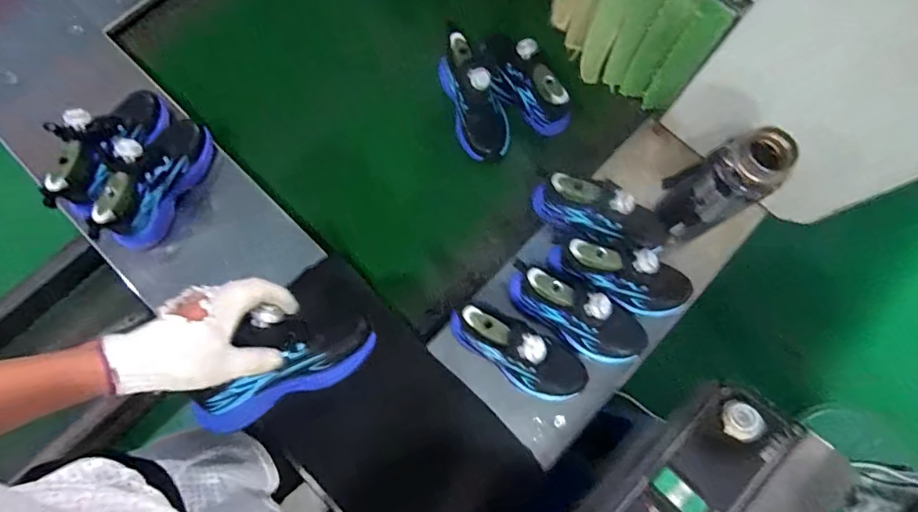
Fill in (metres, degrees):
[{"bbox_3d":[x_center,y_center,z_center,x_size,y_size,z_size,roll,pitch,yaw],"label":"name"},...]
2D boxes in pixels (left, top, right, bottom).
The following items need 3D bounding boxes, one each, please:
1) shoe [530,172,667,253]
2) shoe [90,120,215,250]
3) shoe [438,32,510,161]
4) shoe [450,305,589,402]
[{"bbox_3d":[0.208,-0.068,0.687,0.198,0.102,0.071,17,78,3],"label":"shoe"},{"bbox_3d":[-0.442,-0.113,0.687,0.072,0.112,0.204,18,78,3],"label":"shoe"},{"bbox_3d":[0.026,-0.248,0.752,0.086,0.091,0.193,-24,105,-6],"label":"shoe"},{"bbox_3d":[0.079,0.134,0.647,0.195,0.108,0.071,26,79,5],"label":"shoe"}]

